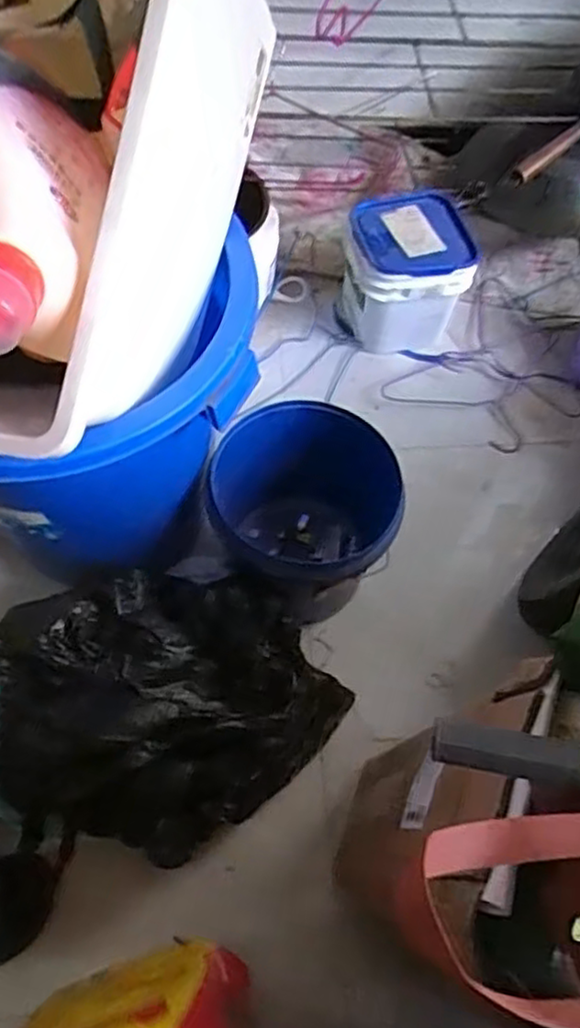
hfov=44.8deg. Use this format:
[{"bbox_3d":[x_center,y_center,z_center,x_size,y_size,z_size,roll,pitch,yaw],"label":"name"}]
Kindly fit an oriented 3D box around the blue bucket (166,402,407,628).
[{"bbox_3d":[0.004,0.023,1.028,0.264,0.264,0.278,1,62,-2],"label":"blue bucket"}]

